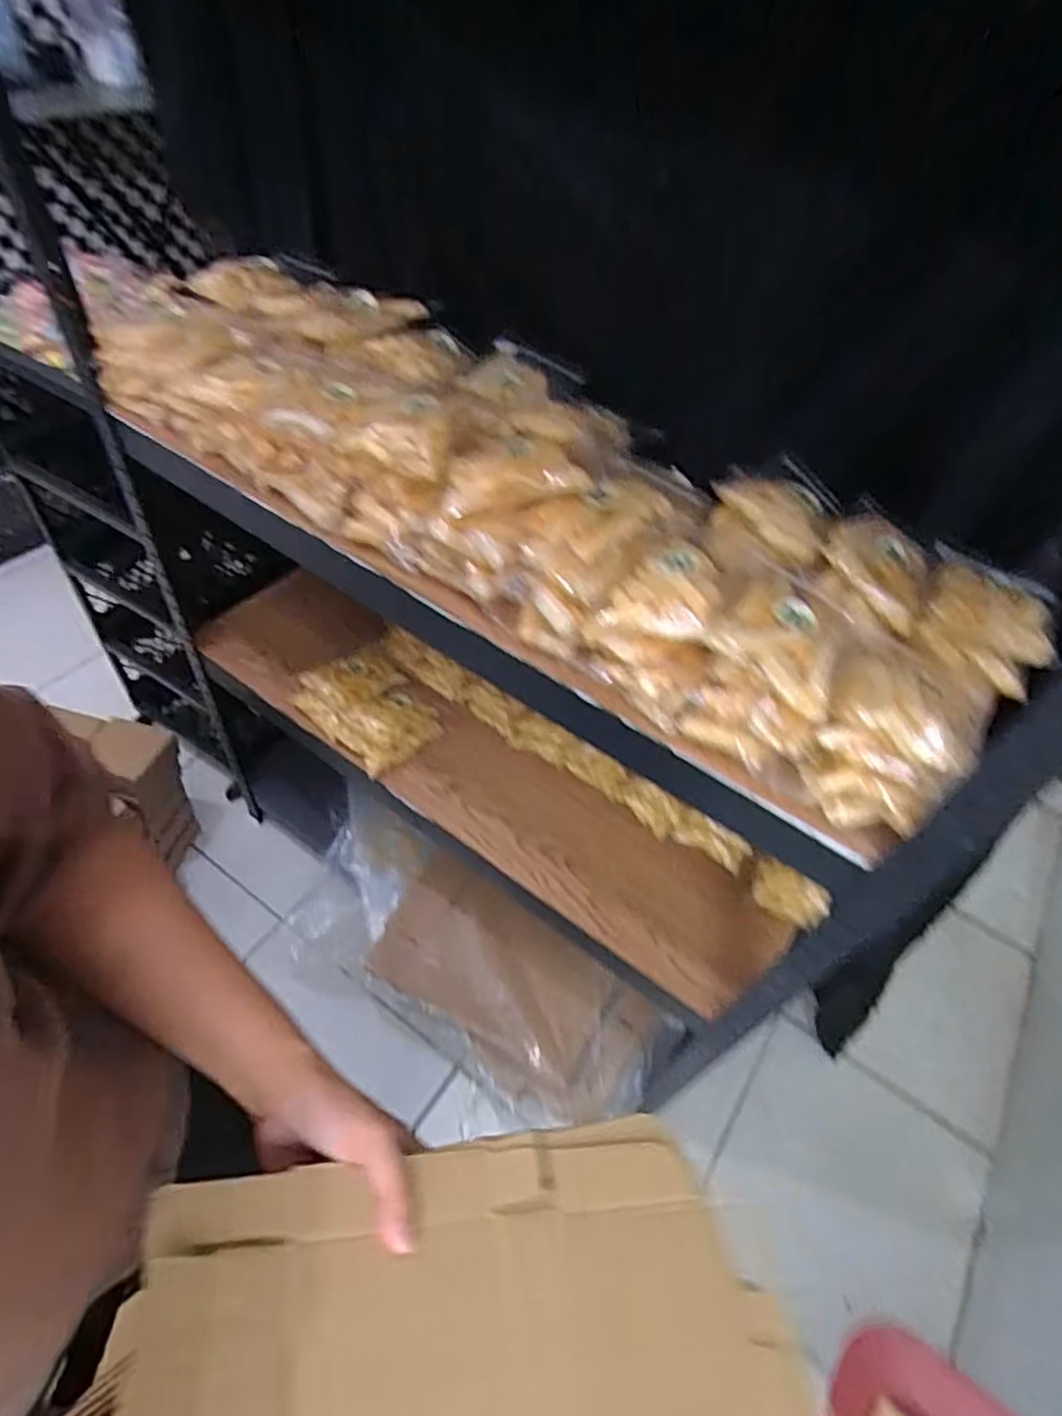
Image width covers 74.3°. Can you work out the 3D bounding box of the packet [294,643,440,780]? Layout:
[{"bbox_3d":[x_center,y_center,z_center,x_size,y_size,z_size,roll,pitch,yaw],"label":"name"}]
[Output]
[{"bbox_3d":[-0.207,-0.006,0.922,0.160,0.057,0.136,36,55,22],"label":"packet"}]

